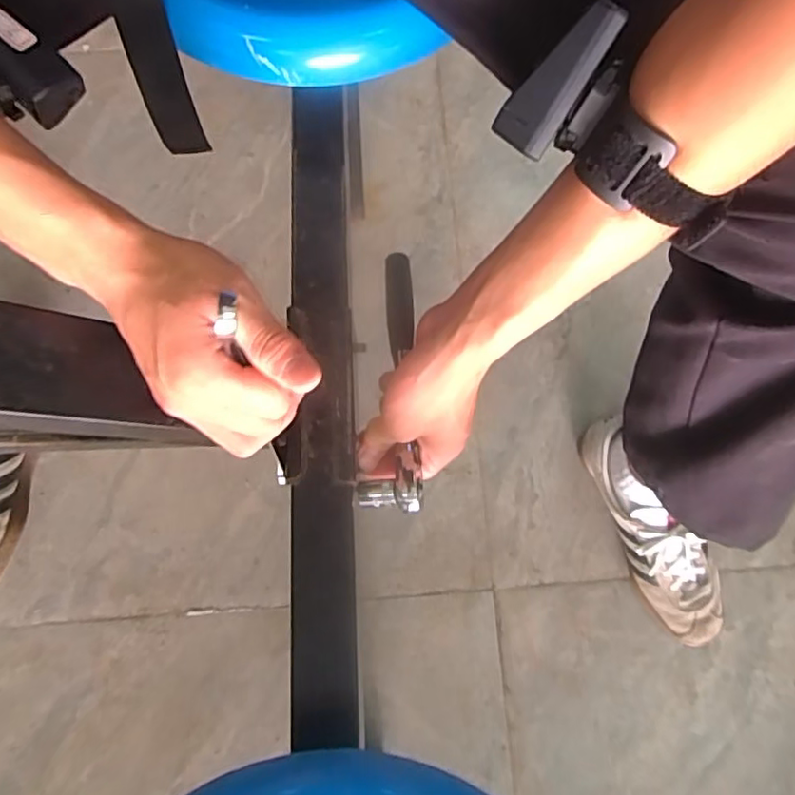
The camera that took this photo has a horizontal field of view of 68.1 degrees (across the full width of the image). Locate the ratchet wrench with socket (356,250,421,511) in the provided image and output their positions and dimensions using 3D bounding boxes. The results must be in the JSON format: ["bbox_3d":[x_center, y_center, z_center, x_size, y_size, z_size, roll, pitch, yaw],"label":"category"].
[{"bbox_3d":[-0.007,-0.017,0.431,0.042,0.023,0.199,0,66,-2],"label":"ratchet wrench with socket"}]

